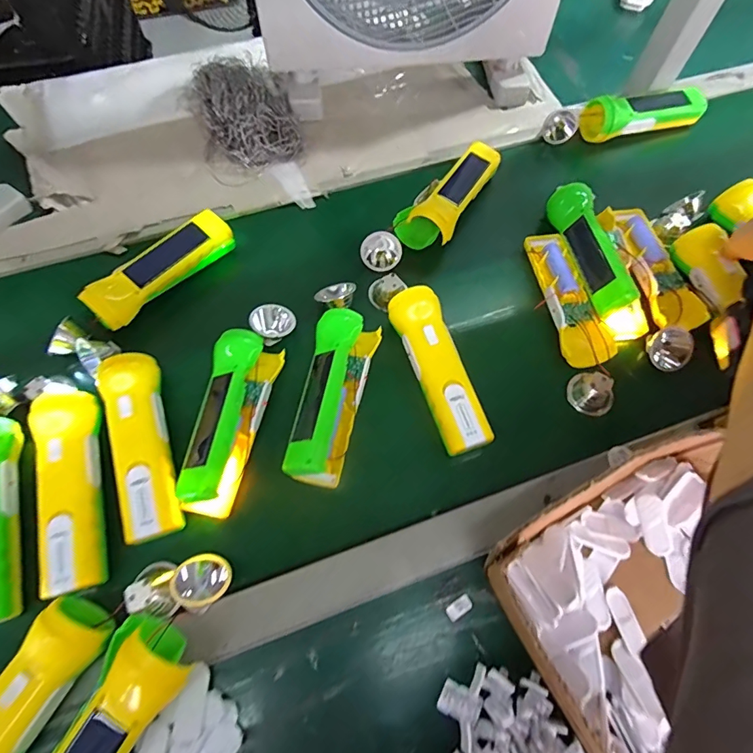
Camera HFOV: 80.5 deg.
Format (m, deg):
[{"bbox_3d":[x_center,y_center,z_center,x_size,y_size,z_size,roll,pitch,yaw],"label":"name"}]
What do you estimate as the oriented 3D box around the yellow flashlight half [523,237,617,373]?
[{"bbox_3d":[0.202,-0.090,0.474,0.052,0.024,0.165,-7,67,-4],"label":"yellow flashlight half"}]

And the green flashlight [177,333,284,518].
[{"bbox_3d":[-0.134,0.036,0.406,0.063,0.041,0.176,9,66,2],"label":"green flashlight"}]

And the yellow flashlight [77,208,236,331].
[{"bbox_3d":[-0.231,-0.116,0.475,0.051,0.038,0.166,36,70,13],"label":"yellow flashlight"}]

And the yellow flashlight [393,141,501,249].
[{"bbox_3d":[0.089,-0.217,0.528,0.061,0.045,0.170,31,69,12],"label":"yellow flashlight"}]

